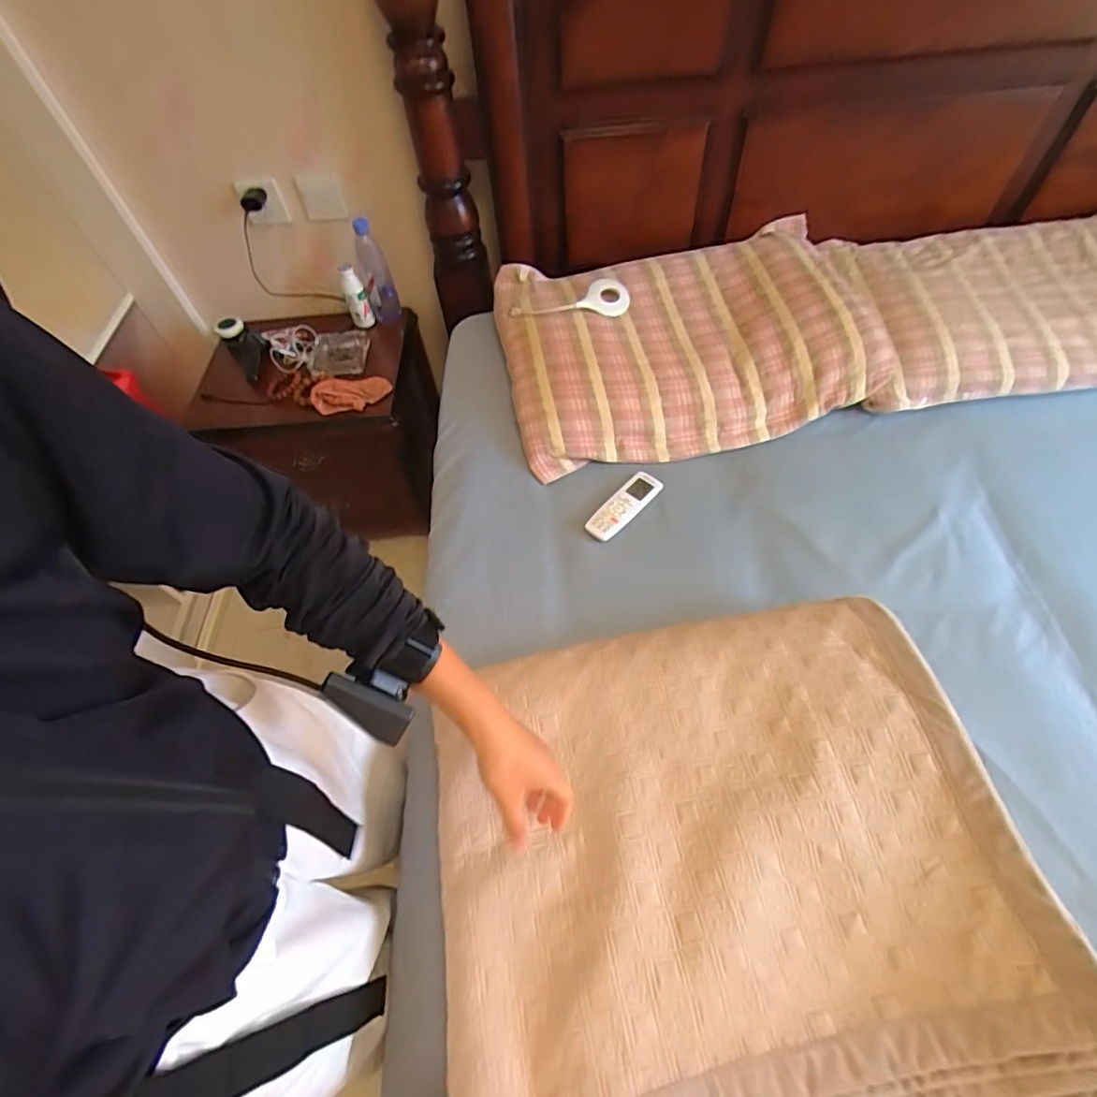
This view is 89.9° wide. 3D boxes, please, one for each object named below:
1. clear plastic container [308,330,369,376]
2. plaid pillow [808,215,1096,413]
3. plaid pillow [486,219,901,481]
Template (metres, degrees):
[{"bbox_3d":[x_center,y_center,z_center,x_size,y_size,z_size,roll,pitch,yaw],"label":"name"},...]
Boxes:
[{"bbox_3d":[-0.482,-0.441,1.245,0.130,0.022,0.145,-1,57,4],"label":"clear plastic container"},{"bbox_3d":[0.882,-0.463,1.038,0.621,0.103,0.394,-3,56,3],"label":"plaid pillow"},{"bbox_3d":[0.266,-0.408,1.068,0.699,0.156,0.471,-10,56,-2],"label":"plaid pillow"}]

